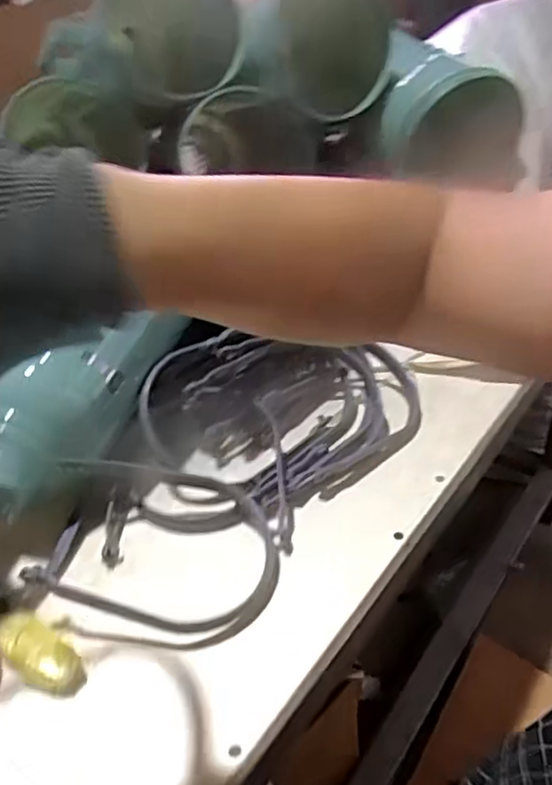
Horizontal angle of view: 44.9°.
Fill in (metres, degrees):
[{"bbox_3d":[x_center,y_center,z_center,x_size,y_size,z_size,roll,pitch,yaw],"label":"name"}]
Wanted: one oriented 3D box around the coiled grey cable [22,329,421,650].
[{"bbox_3d":[-0.031,0.063,0.682,0.226,0.086,0.472,19,42,30],"label":"coiled grey cable"}]

